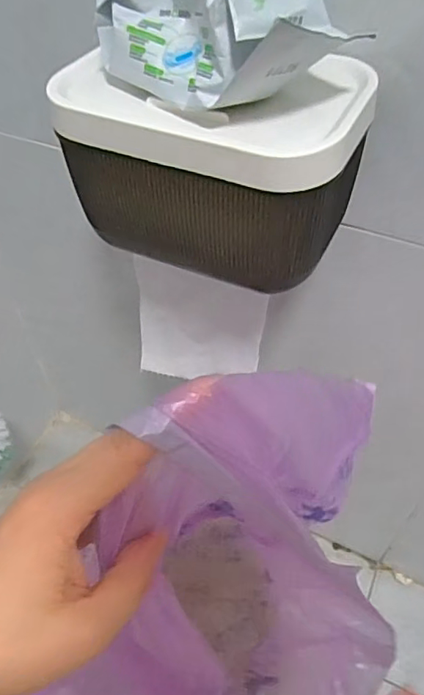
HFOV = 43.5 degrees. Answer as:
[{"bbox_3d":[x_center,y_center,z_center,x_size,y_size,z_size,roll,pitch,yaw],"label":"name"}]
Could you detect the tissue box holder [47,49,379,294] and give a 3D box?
[{"bbox_3d":[-0.003,-0.111,0.336,0.178,0.106,0.098,16,52,14],"label":"tissue box holder"}]

